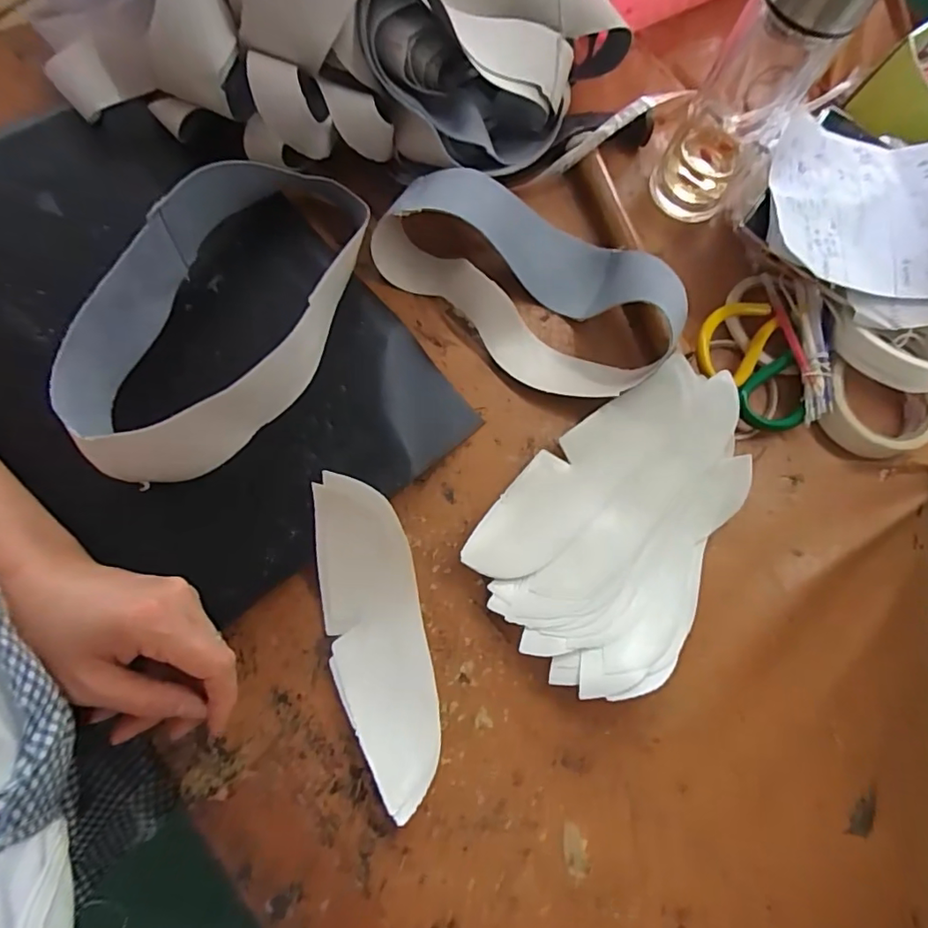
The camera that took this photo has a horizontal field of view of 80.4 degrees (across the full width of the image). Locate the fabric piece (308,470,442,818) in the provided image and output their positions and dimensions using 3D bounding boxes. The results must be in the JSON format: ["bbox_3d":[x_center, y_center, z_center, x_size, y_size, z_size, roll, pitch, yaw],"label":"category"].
[{"bbox_3d":[-0.056,0.109,0.340,0.061,0.044,0.196,-10,76,-9],"label":"fabric piece"}]

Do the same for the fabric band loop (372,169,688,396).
[{"bbox_3d":[0.052,-0.146,0.421,0.241,0.051,0.138,27,73,1],"label":"fabric band loop"}]

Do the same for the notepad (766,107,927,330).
[{"bbox_3d":[0.335,-0.198,0.402,0.194,0.101,0.152,8,74,-5],"label":"notepad"}]

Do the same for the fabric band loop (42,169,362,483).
[{"bbox_3d":[-0.158,-0.108,0.366,0.114,0.070,0.257,24,74,0],"label":"fabric band loop"}]

